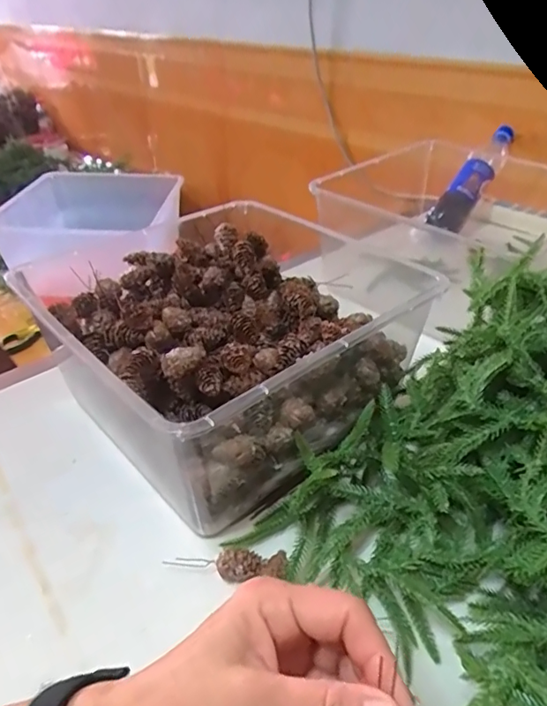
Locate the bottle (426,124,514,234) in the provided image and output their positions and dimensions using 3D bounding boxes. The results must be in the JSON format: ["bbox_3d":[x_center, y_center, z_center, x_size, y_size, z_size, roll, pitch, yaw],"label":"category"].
[{"bbox_3d":[0.345,-0.297,0.875,0.056,0.055,0.234,28,71,35],"label":"bottle"}]

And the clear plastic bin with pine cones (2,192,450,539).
[{"bbox_3d":[-0.034,-0.021,0.500,0.318,0.127,0.289,-29,45,-33],"label":"clear plastic bin with pine cones"}]

